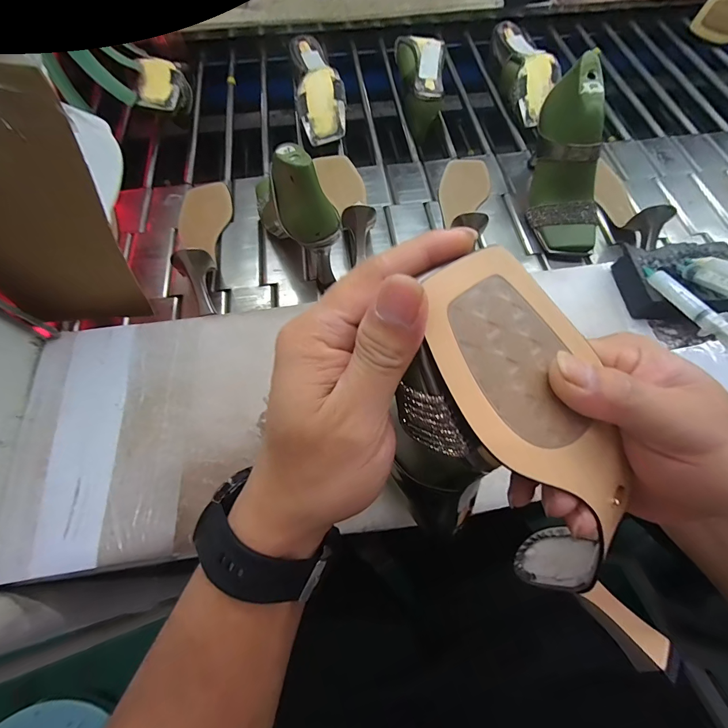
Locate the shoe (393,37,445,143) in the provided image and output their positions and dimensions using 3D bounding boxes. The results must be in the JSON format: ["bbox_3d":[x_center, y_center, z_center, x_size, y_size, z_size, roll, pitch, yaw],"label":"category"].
[{"bbox_3d":[0.100,-0.504,0.655,0.086,0.074,0.202,2,66,1],"label":"shoe"}]

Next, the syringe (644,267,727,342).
[{"bbox_3d":[0.328,-0.043,0.345,0.012,0.019,0.168,-10,48,-5],"label":"syringe"}]

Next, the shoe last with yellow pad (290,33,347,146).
[{"bbox_3d":[-0.080,-0.489,0.648,0.080,0.072,0.223,-7,66,-3],"label":"shoe last with yellow pad"}]

